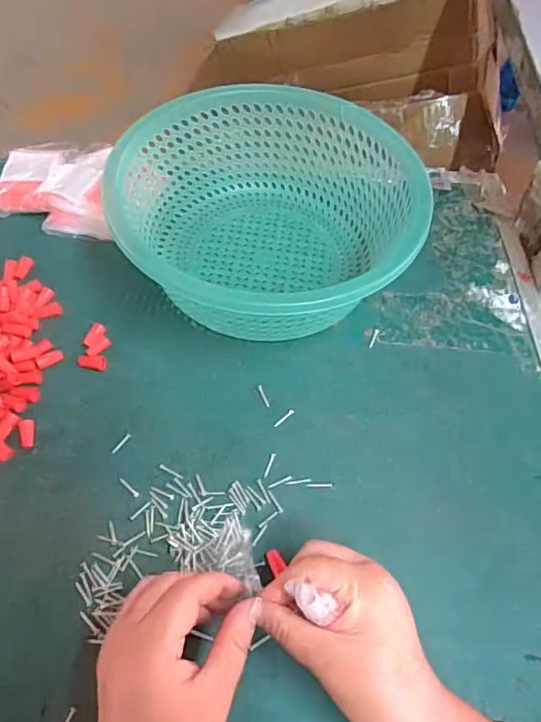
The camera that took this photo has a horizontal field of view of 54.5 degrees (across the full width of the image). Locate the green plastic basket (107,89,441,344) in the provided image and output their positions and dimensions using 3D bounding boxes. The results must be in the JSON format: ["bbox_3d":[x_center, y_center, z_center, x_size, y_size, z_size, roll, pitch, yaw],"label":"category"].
[{"bbox_3d":[-0.004,-0.148,0.502,0.234,0.101,0.235,1,60,-2],"label":"green plastic basket"}]

